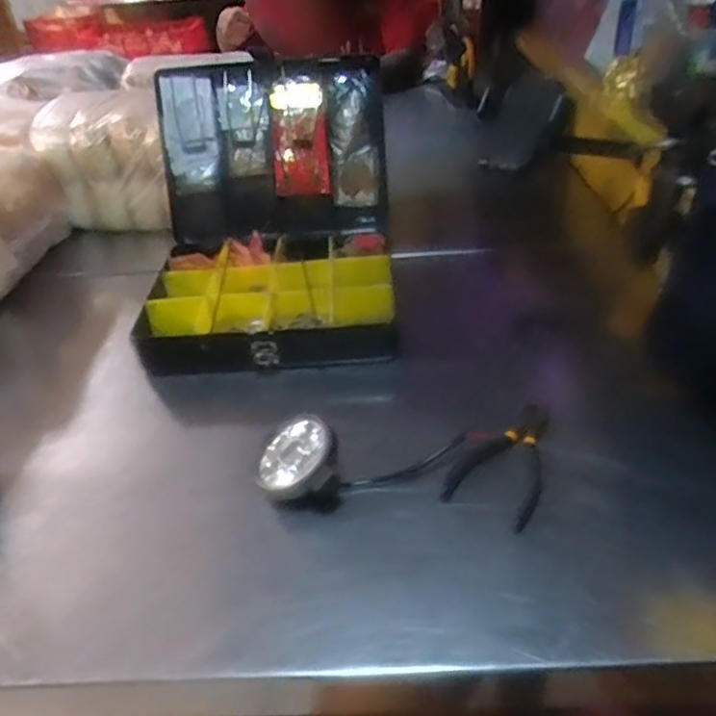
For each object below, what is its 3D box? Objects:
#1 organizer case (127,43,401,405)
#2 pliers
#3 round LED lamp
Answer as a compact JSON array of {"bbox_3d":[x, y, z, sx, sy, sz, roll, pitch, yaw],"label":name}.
[{"bbox_3d":[-0.115,-0.181,0.794,0.304,0.255,0.352,-4,36,2],"label":"organizer case"},{"bbox_3d":[0.136,0.090,0.586,0.077,0.018,0.141,15,40,26],"label":"pliers"},{"bbox_3d":[0.005,0.077,0.591,0.203,0.051,0.093,-20,38,-20],"label":"round LED lamp"}]

